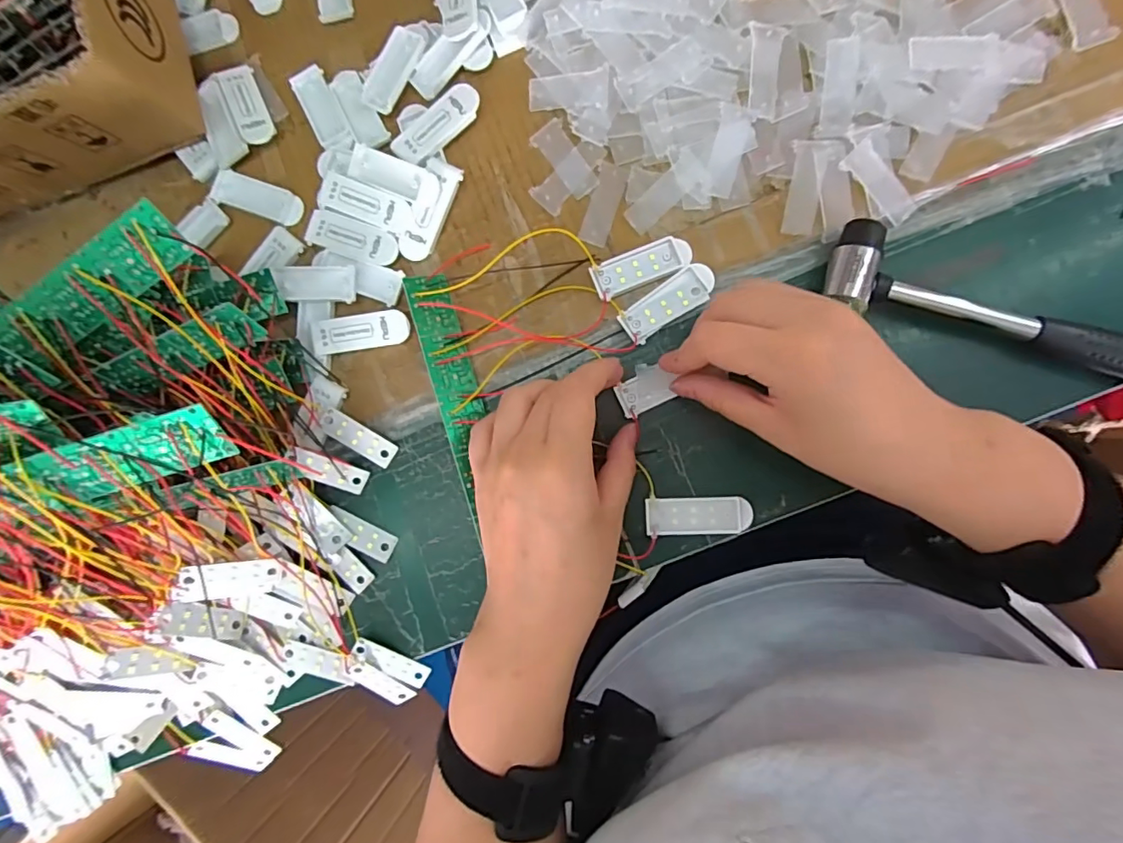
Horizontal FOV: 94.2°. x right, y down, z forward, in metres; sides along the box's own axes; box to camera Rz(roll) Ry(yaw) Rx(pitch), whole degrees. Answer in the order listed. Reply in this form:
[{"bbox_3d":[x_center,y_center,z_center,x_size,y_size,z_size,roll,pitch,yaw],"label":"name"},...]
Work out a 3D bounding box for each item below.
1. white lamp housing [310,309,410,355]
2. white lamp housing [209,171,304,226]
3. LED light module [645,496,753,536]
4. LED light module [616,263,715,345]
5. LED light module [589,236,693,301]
[{"bbox_3d":[-0.118,-0.053,0.307,0.055,0.004,0.021,-9,101,-4],"label":"white lamp housing"},{"bbox_3d":[-0.186,-0.137,0.317,0.055,0.005,0.020,20,90,6],"label":"white lamp housing"},{"bbox_3d":[0.076,0.053,0.291,0.057,0.007,0.020,-2,88,5],"label":"LED light module"},{"bbox_3d":[0.061,-0.067,0.296,0.057,0.008,0.022,-33,85,4],"label":"LED light module"},{"bbox_3d":[0.046,-0.089,0.298,0.056,0.007,0.020,-22,86,4],"label":"LED light module"}]

